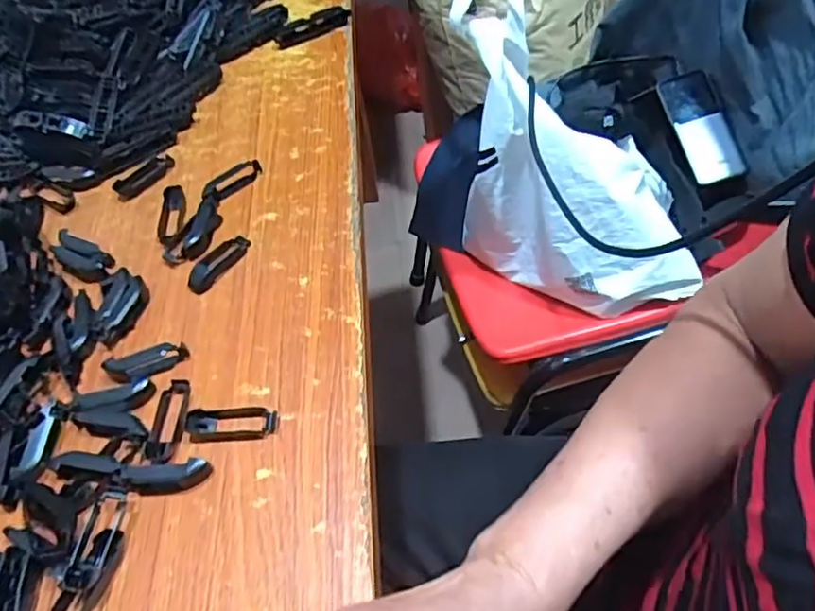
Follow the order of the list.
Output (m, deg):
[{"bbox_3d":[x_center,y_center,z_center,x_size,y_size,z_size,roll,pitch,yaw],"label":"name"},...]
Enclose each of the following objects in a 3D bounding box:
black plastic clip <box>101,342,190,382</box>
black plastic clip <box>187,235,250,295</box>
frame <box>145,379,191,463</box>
[{"bbox_3d":[-0.177,0.038,0.417,0.054,0.012,0.017,-16,55,-5],"label":"black plastic clip"},{"bbox_3d":[-0.142,-0.034,0.465,0.020,0.011,0.058,29,63,24],"label":"black plastic clip"},{"bbox_3d":[-0.153,0.074,0.394,0.021,0.010,0.058,0,55,7],"label":"frame"}]

